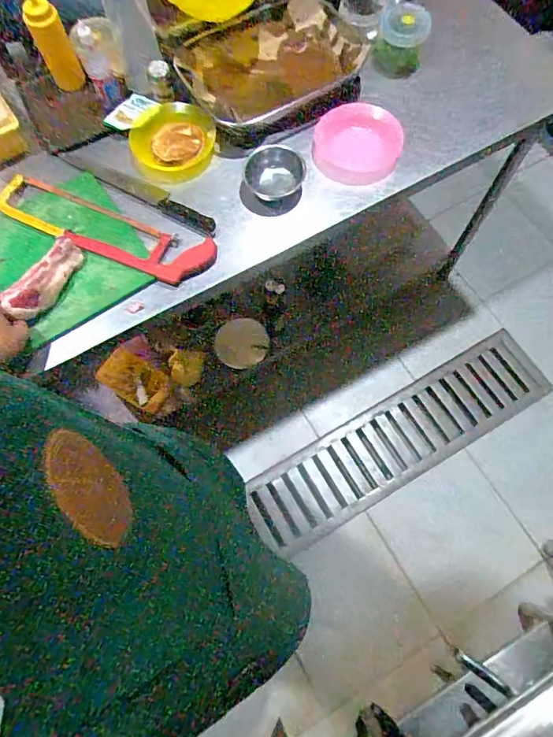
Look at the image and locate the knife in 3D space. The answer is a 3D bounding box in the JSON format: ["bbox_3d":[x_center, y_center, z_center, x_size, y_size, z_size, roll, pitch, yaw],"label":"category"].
[{"bbox_3d":[-0.276,-0.363,0.927,0.369,0.016,0.042,30,75,11],"label":"knife"}]

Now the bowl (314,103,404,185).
[{"bbox_3d":[0.164,-0.452,0.928,0.174,0.066,0.147,22,73,9],"label":"bowl"}]

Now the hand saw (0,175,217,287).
[{"bbox_3d":[-0.333,-0.263,0.871,0.433,0.027,0.112,21,73,9],"label":"hand saw"}]

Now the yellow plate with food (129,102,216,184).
[{"bbox_3d":[-0.216,-0.475,0.952,0.173,0.025,0.189,-1,71,2],"label":"yellow plate with food"}]

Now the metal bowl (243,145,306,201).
[{"bbox_3d":[-0.003,-0.386,0.896,0.117,0.041,0.114,-1,71,2],"label":"metal bowl"}]

